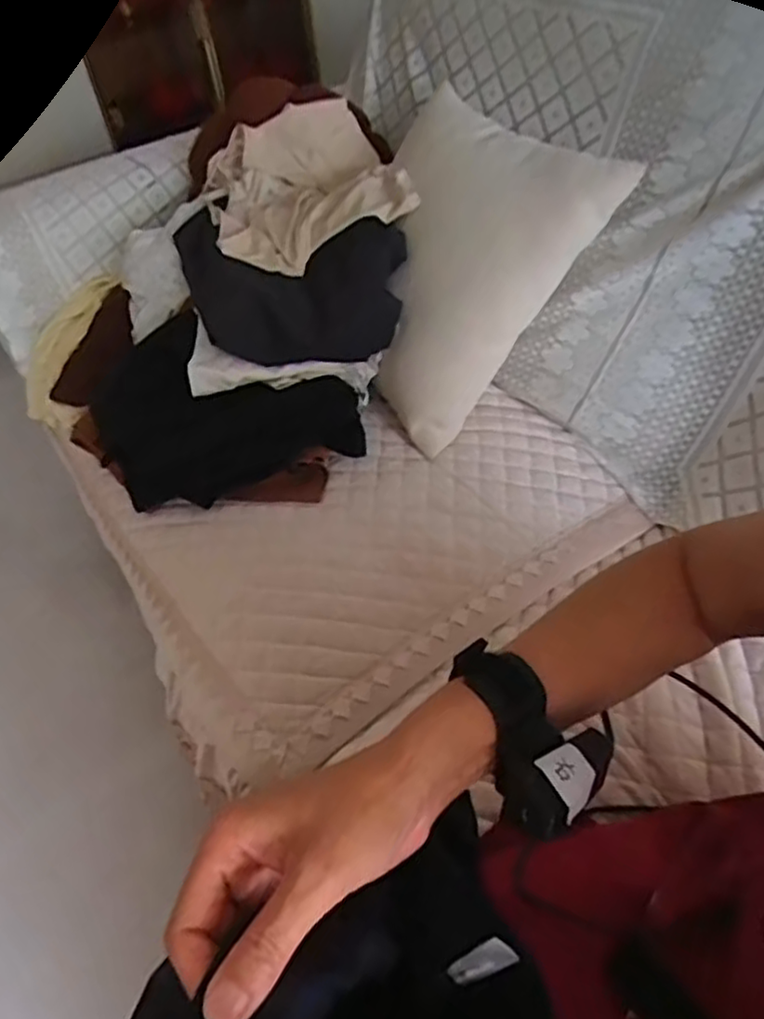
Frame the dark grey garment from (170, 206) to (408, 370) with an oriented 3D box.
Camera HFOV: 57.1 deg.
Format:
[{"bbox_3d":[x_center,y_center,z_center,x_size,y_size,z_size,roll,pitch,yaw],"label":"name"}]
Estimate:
[{"bbox_3d":[-0.147,-0.290,0.929,0.334,0.122,0.178,13,50,18],"label":"dark grey garment"}]

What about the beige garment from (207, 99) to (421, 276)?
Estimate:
[{"bbox_3d":[-0.112,-0.465,0.986,0.250,0.098,0.309,-13,47,-5],"label":"beige garment"}]

